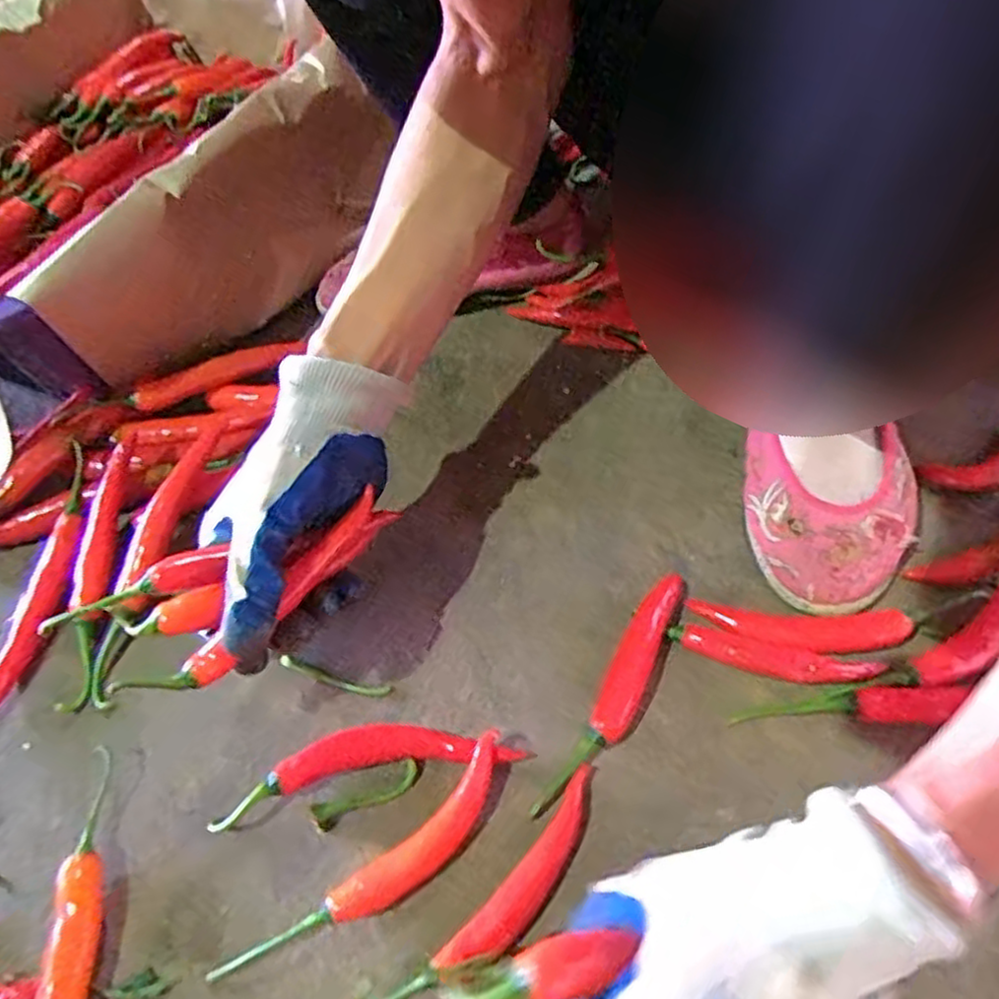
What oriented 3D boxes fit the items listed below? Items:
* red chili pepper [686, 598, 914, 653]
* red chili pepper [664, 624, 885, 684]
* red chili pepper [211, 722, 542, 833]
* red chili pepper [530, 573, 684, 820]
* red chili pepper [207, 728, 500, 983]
[{"bbox_3d":[0.165,0.070,0.395,0.112,0.014,0.025,5,55,8],"label":"red chili pepper"},{"bbox_3d":[0.148,0.086,0.388,0.106,0.010,0.019,13,56,14],"label":"red chili pepper"},{"bbox_3d":[-0.067,0.135,0.369,0.153,0.019,0.034,-13,54,-5],"label":"red chili pepper"},{"bbox_3d":[0.063,0.102,0.380,0.023,0.017,0.146,23,59,20],"label":"red chili pepper"},{"bbox_3d":[-0.056,0.176,0.339,0.159,0.018,0.036,-37,60,-21],"label":"red chili pepper"}]

